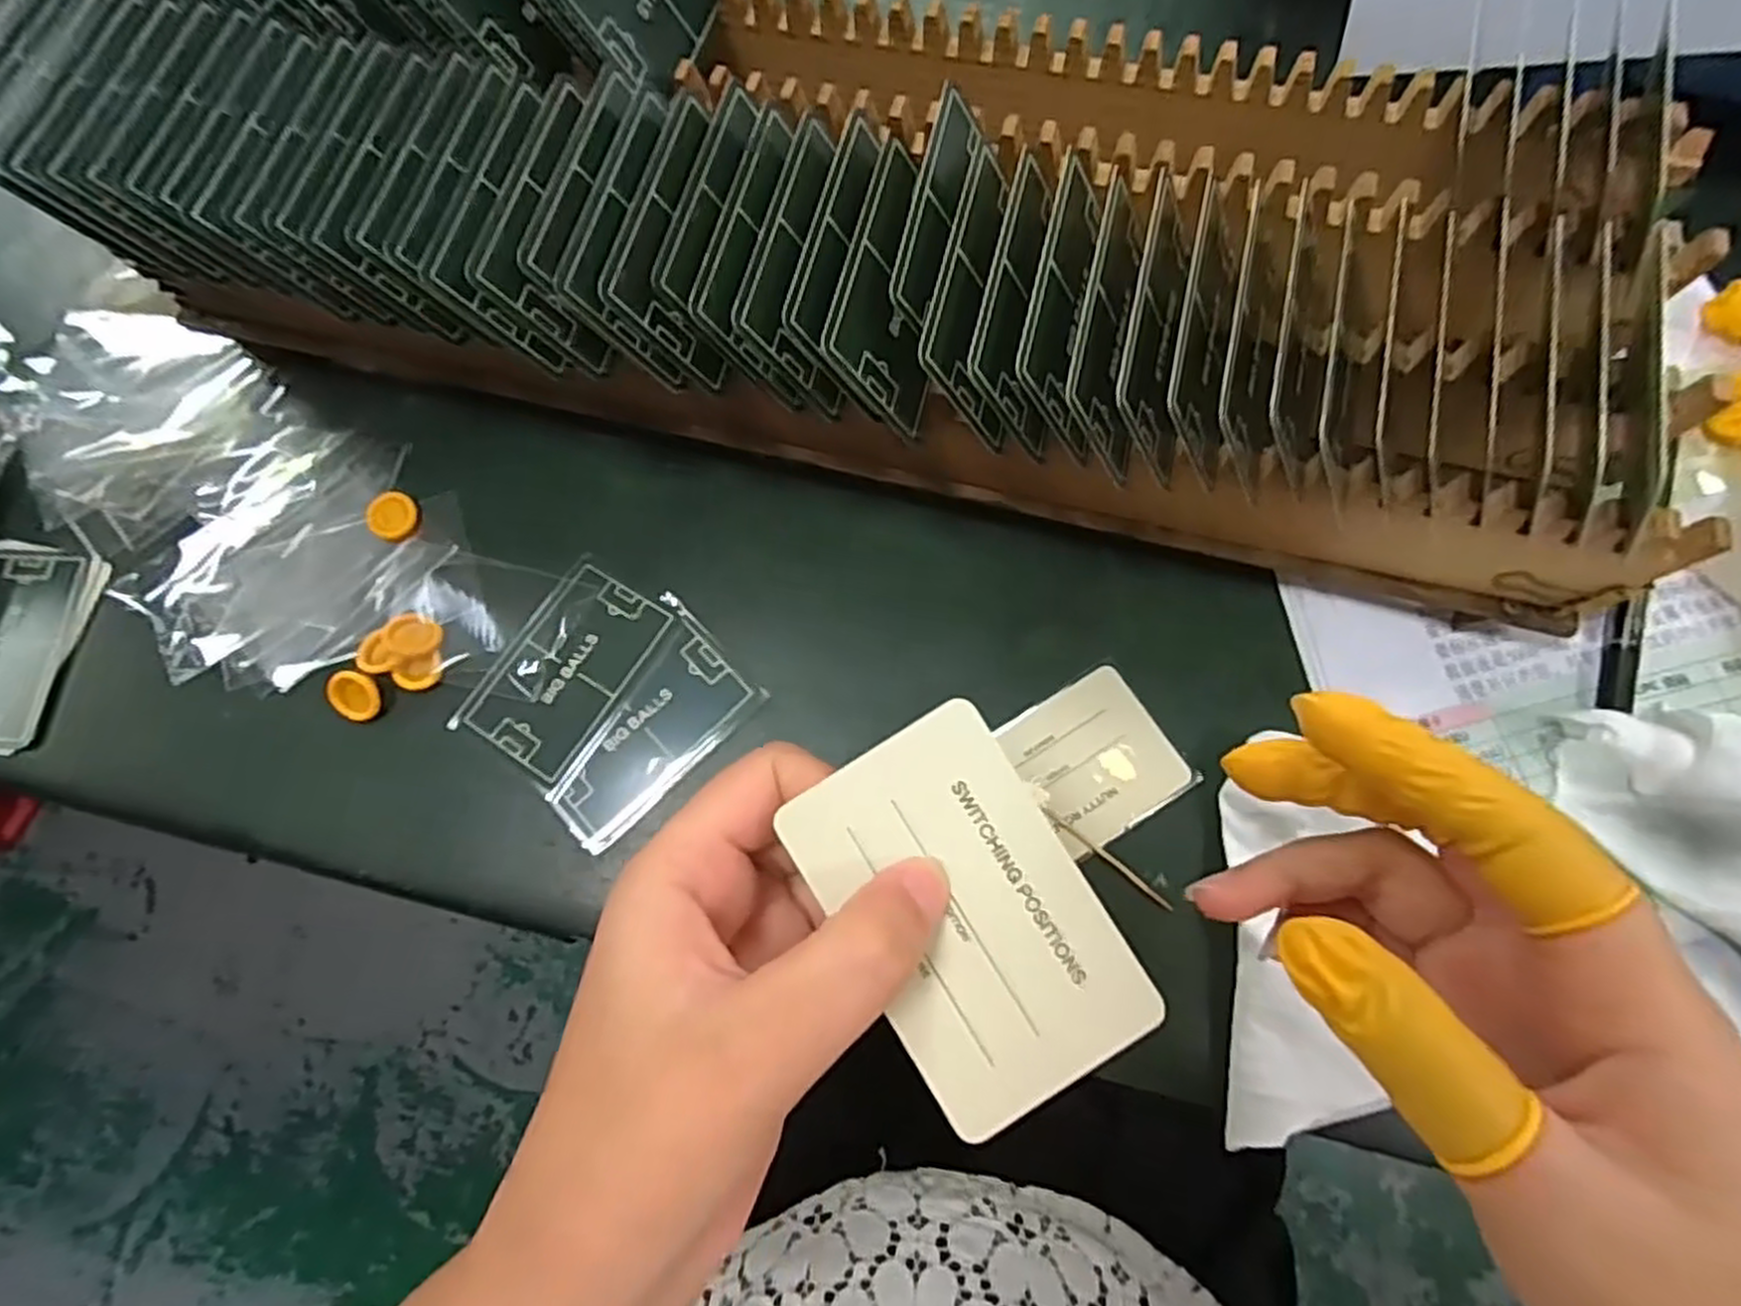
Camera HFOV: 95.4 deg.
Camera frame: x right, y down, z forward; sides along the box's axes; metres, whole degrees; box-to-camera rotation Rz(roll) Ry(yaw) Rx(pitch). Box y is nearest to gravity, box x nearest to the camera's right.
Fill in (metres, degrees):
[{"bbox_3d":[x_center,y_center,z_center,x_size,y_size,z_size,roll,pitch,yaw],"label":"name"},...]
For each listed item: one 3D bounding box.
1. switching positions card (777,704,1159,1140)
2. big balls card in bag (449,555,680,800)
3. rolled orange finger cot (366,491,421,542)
[{"bbox_3d":[0.022,0.059,0.180,0.054,0.004,0.084,-31,84,-3],"label":"switching positions card"},{"bbox_3d":[-0.120,0.007,0.315,0.053,0.005,0.085,32,78,10],"label":"big balls card in bag"},{"bbox_3d":[-0.202,-0.058,0.335,0.018,0.007,0.020,42,80,12],"label":"rolled orange finger cot"}]

